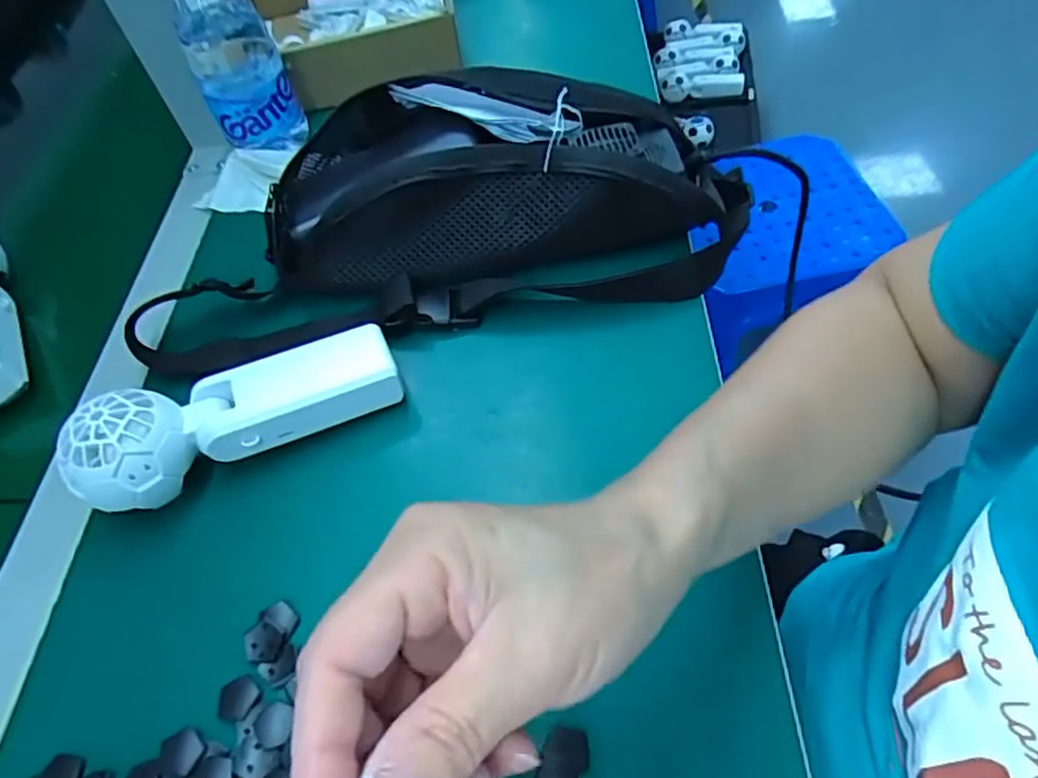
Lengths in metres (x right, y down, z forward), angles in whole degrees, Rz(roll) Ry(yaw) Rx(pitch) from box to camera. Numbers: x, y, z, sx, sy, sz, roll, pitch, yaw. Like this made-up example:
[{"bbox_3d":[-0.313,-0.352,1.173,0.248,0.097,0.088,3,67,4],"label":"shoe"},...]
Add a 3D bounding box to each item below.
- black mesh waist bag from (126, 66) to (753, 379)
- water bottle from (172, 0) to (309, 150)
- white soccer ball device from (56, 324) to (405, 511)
[{"bbox_3d":[-0.048,-0.117,0.415,0.393,0.084,0.155,-9,54,-1],"label":"black mesh waist bag"},{"bbox_3d":[-0.207,-0.244,0.480,0.061,0.153,0.051,-24,56,-12],"label":"water bottle"},{"bbox_3d":[-0.148,0.012,0.355,0.164,0.052,0.045,-25,56,-13],"label":"white soccer ball device"}]

